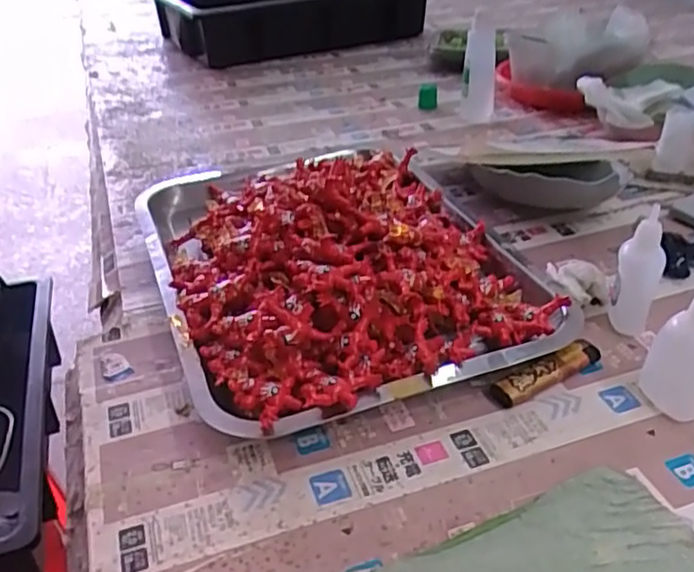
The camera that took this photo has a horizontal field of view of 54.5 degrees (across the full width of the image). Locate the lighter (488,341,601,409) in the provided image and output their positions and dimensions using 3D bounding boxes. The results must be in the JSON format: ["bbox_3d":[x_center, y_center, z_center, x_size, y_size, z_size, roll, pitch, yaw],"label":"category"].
[{"bbox_3d":[0.129,0.055,0.431,0.081,0.019,0.016,-17,37,-20],"label":"lighter"}]

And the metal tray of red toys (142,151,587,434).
[{"bbox_3d":[-0.019,-0.041,0.529,0.255,0.082,0.347,-15,36,-17],"label":"metal tray of red toys"}]

